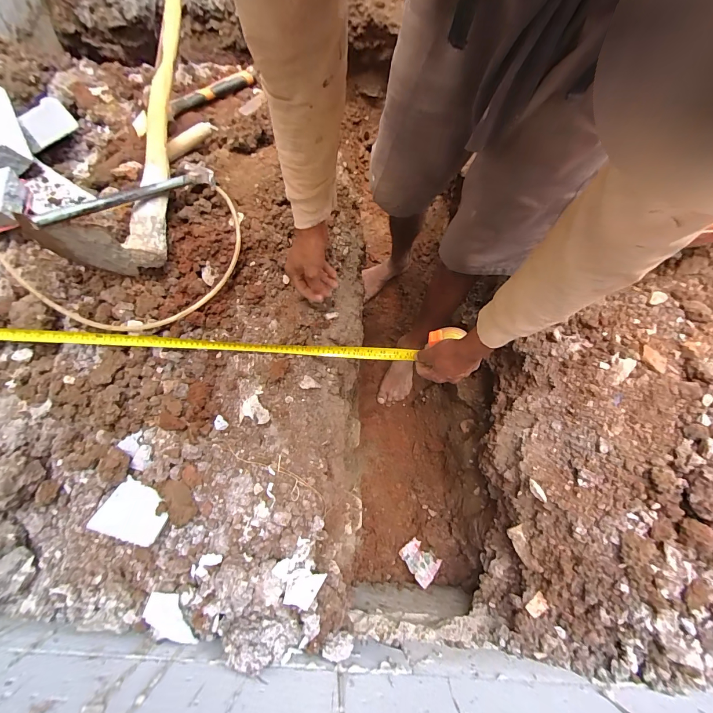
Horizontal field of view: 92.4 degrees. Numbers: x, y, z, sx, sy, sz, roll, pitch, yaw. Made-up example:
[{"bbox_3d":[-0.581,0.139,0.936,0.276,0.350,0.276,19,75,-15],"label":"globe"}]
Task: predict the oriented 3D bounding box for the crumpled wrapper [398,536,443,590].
[{"bbox_3d":[0.163,0.524,0.874,0.077,0.044,0.100,-42,42,-19],"label":"crumpled wrapper"}]

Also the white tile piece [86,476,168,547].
[{"bbox_3d":[-0.360,0.252,0.556,0.094,0.013,0.082,27,45,-10],"label":"white tile piece"}]

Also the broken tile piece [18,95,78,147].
[{"bbox_3d":[-0.698,-0.531,0.772,0.008,0.064,0.147,-14,50,21],"label":"broken tile piece"}]

